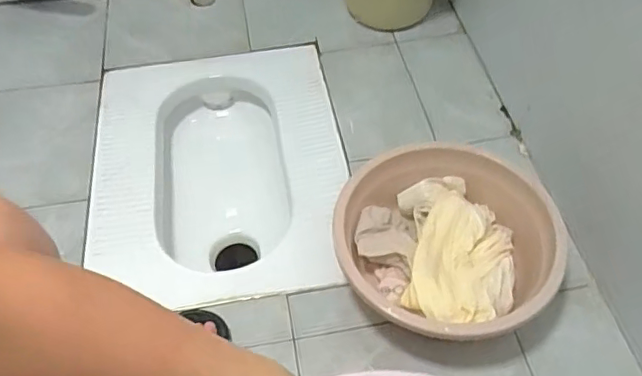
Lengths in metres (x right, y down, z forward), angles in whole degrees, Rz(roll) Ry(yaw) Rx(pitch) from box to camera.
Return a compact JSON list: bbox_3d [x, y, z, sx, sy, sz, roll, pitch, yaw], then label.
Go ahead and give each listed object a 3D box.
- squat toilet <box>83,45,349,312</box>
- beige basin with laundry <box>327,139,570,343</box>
[{"bbox_3d":[-0.181,-0.008,1.046,0.435,0.173,0.569,-8,52,-4],"label":"squat toilet"},{"bbox_3d":[0.158,0.091,0.796,0.267,0.121,0.298,-10,52,-6],"label":"beige basin with laundry"}]

